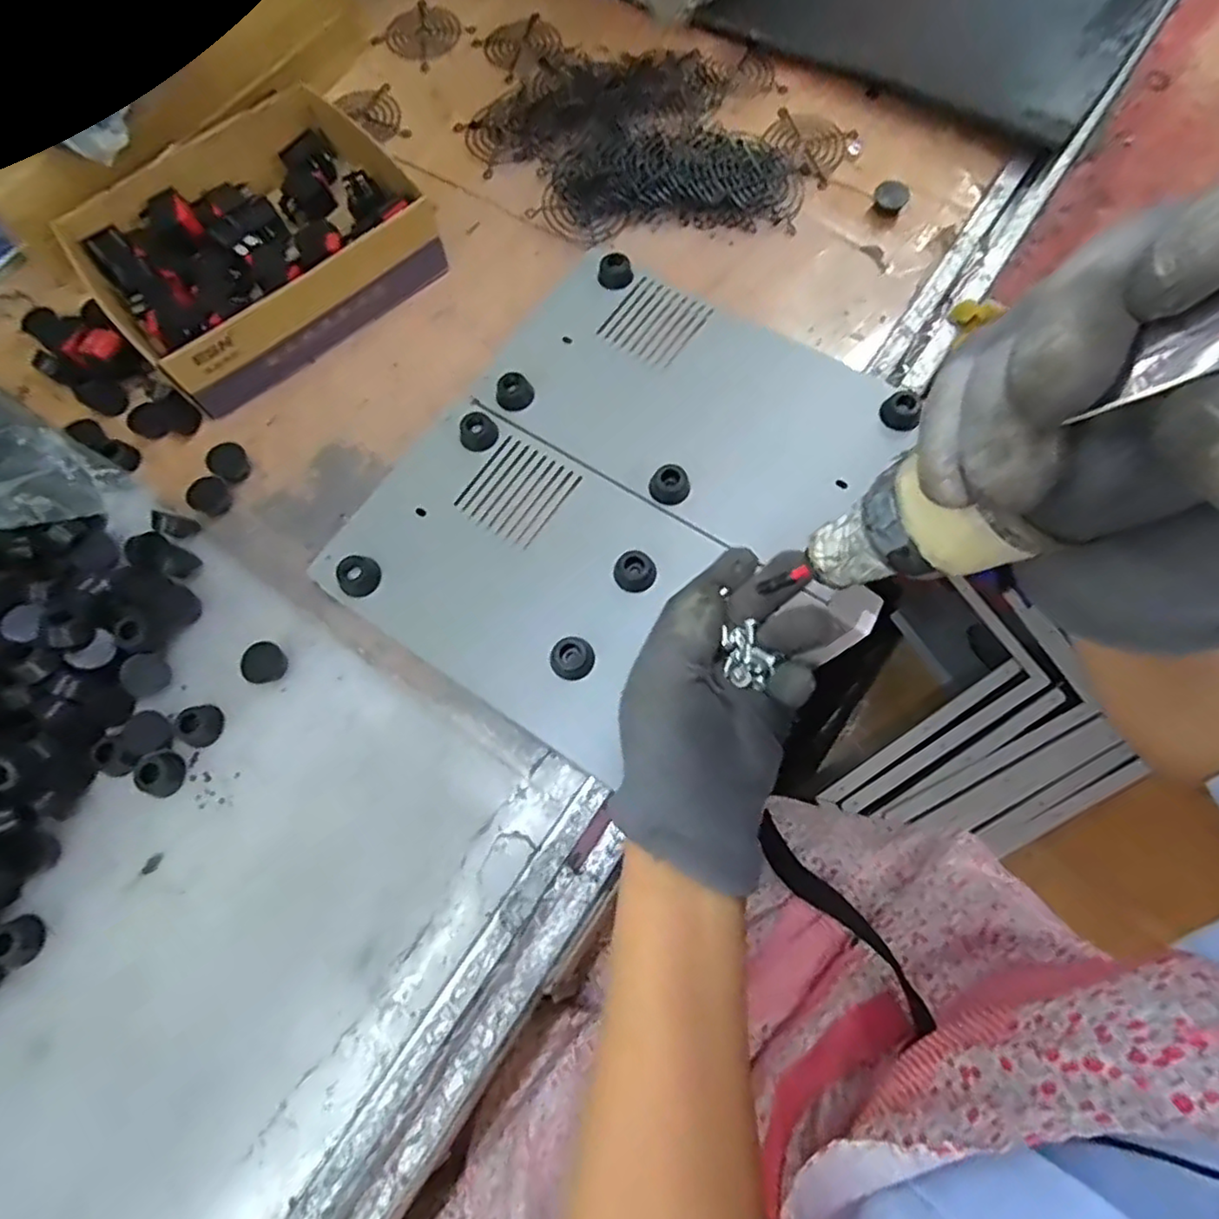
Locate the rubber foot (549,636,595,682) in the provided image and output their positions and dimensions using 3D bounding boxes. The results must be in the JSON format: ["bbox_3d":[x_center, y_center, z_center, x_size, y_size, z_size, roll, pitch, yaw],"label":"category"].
[{"bbox_3d":[-0.021,0.028,0.368,0.024,0.017,0.023,-1,72,2],"label":"rubber foot"}]

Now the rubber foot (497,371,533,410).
[{"bbox_3d":[-0.062,-0.143,0.428,0.023,0.010,0.022,-1,72,2],"label":"rubber foot"}]

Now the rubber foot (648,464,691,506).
[{"bbox_3d":[0.037,-0.077,0.401,0.024,0.015,0.021,6,72,4],"label":"rubber foot"}]

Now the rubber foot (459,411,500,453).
[{"bbox_3d":[-0.084,-0.114,0.418,0.023,0.012,0.021,-16,72,-3],"label":"rubber foot"}]

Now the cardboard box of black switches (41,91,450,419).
[{"bbox_3d":[-0.252,-0.262,0.469,0.218,0.054,0.175,-39,75,-10],"label":"cardboard box of black switches"}]

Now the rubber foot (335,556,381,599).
[{"bbox_3d":[-0.150,-0.020,0.391,0.022,0.015,0.024,-1,72,2],"label":"rubber foot"}]

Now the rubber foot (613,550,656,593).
[{"bbox_3d":[0.015,-0.022,0.382,0.024,0.012,0.022,-1,72,2],"label":"rubber foot"}]

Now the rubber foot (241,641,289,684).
[{"bbox_3d":[-0.207,0.032,0.391,0.022,0.012,0.024,-1,72,2],"label":"rubber foot"}]

